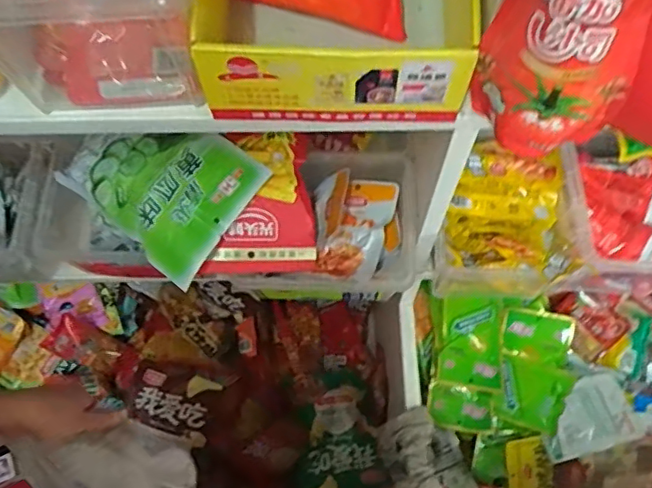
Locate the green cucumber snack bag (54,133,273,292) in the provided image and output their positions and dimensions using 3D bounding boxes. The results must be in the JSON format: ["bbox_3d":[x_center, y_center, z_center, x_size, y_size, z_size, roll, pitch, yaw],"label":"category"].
[{"bbox_3d":[-0.184,-0.071,0.633,0.208,0.047,0.148,33,70,14],"label":"green cucumber snack bag"}]

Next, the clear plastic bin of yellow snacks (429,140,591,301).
[{"bbox_3d":[0.207,-0.023,0.675,0.152,0.106,0.163,13,67,6],"label":"clear plastic bin of yellow snacks"}]

